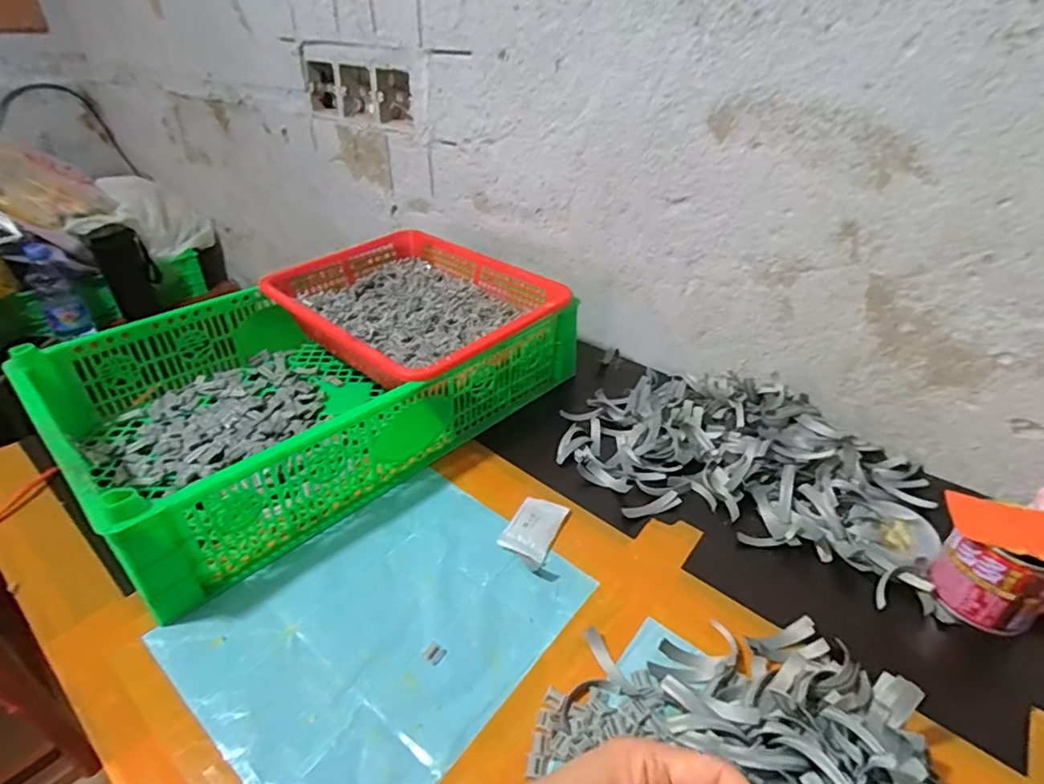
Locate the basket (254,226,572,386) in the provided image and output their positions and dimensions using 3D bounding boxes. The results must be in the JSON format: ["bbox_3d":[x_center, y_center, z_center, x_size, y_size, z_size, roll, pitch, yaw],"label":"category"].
[{"bbox_3d":[-0.120,-0.092,0.638,0.294,0.076,0.244,27,42,34],"label":"basket"}]

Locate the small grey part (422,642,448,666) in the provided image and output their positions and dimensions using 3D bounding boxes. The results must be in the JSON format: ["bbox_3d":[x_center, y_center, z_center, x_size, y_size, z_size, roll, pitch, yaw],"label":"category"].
[{"bbox_3d":[-0.059,0.176,0.379,0.013,0.004,0.013,20,38,26],"label":"small grey part"}]

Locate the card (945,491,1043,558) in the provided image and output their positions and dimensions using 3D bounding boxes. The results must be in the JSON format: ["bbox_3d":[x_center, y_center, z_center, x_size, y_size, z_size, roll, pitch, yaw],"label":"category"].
[{"bbox_3d":[0.347,0.096,0.388,0.081,0.011,0.046,11,35,15],"label":"card"}]

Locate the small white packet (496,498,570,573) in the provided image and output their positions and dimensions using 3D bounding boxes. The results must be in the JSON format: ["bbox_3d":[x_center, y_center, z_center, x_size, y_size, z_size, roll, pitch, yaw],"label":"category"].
[{"bbox_3d":[0.011,0.112,0.470,0.040,0.008,0.073,16,37,22],"label":"small white packet"}]

